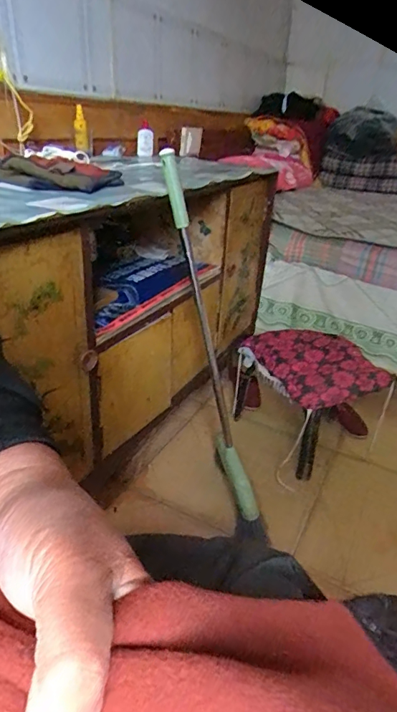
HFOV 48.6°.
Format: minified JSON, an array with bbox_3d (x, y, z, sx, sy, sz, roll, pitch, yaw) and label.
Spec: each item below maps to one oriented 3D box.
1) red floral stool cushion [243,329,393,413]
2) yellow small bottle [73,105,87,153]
[{"bbox_3d":[0.345,0.006,1.325,0.295,0.091,0.380,-8,31,-21],"label":"red floral stool cushion"},{"bbox_3d":[-0.359,-0.688,1.331,0.036,0.122,0.036,-1,29,-10],"label":"yellow small bottle"}]

